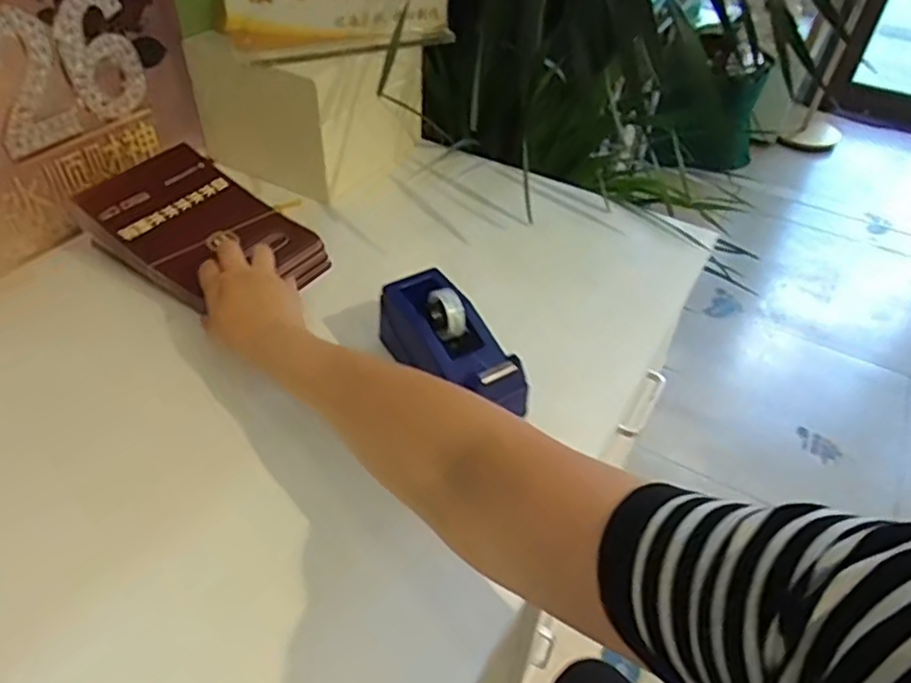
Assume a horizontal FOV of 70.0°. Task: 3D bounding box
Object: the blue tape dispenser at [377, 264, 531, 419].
[{"bbox_3d":[-0.003,0.009,0.547,0.060,0.081,0.143,-22,49,-25],"label":"blue tape dispenser"}]

